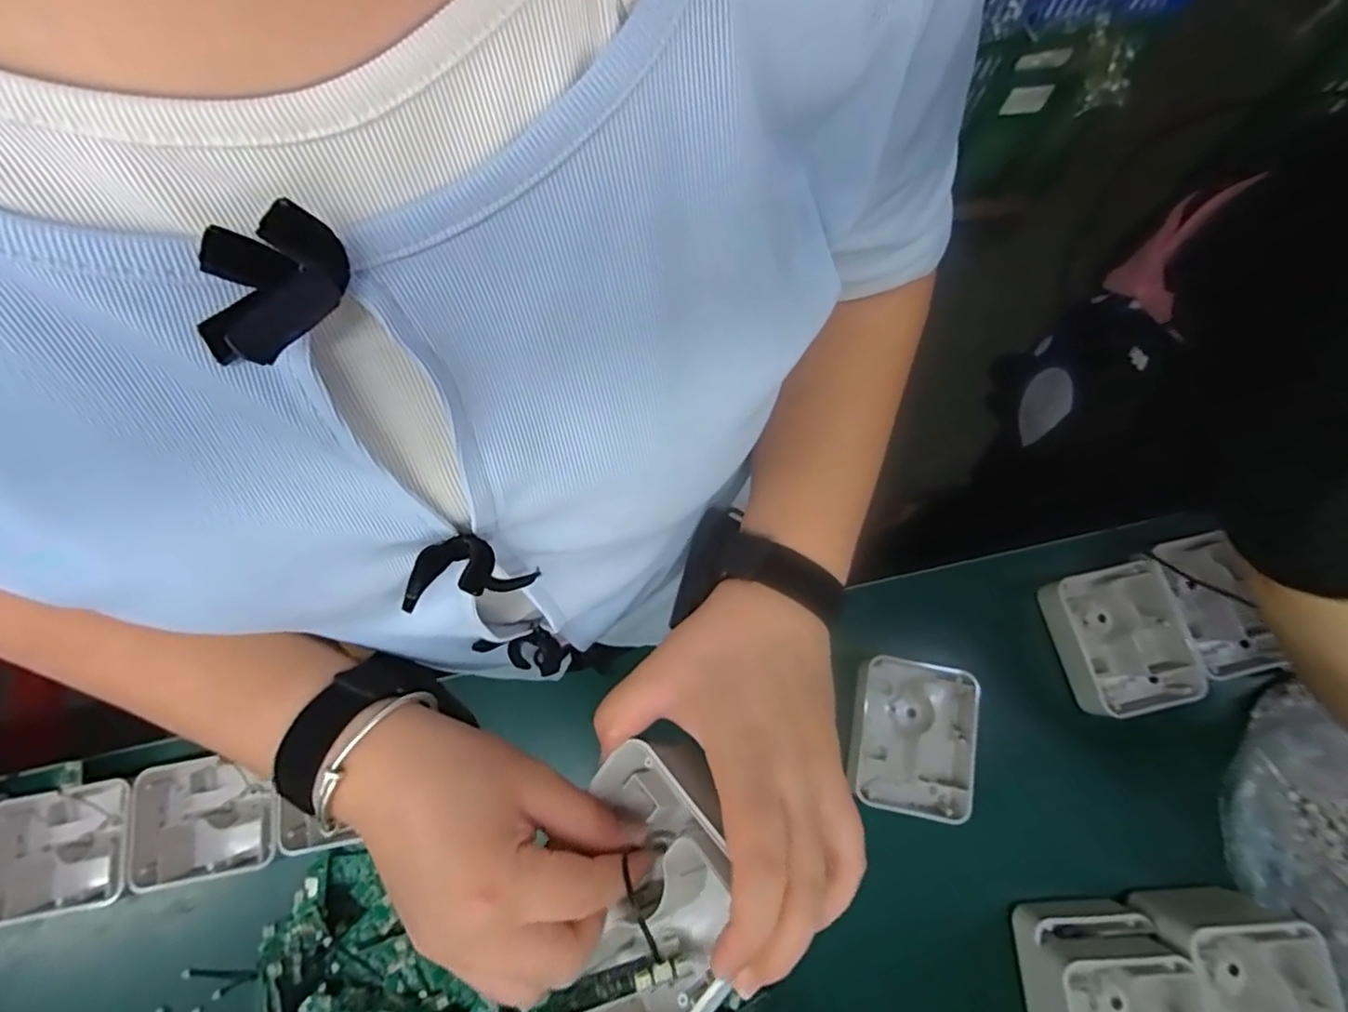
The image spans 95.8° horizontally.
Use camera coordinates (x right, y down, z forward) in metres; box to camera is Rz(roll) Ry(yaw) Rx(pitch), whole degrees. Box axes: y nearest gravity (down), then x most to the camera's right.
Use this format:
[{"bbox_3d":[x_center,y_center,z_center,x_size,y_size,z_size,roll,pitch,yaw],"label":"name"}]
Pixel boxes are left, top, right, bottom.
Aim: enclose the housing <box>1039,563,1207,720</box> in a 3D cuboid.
[{"bbox_3d":[0.417,0.126,0.576,0.103,0.052,0.130,-10,75,-2],"label":"housing"}]

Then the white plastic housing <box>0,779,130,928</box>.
[{"bbox_3d":[-0.538,0.302,0.536,0.130,0.033,0.099,-10,75,-2],"label":"white plastic housing"}]

